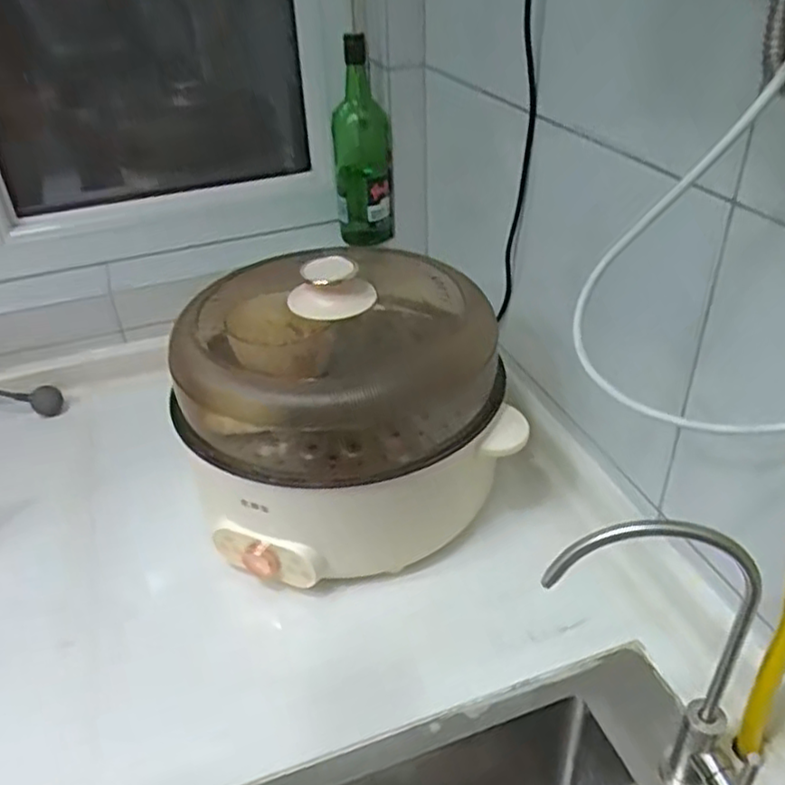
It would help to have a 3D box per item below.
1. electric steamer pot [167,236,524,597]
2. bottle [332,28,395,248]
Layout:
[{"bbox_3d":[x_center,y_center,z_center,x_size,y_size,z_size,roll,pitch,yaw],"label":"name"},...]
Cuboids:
[{"bbox_3d":[-0.064,-0.010,0.748,0.308,0.236,0.314,-2,34,1],"label":"electric steamer pot"},{"bbox_3d":[-0.042,-0.339,0.992,0.080,0.268,0.065,-3,34,0],"label":"bottle"}]

